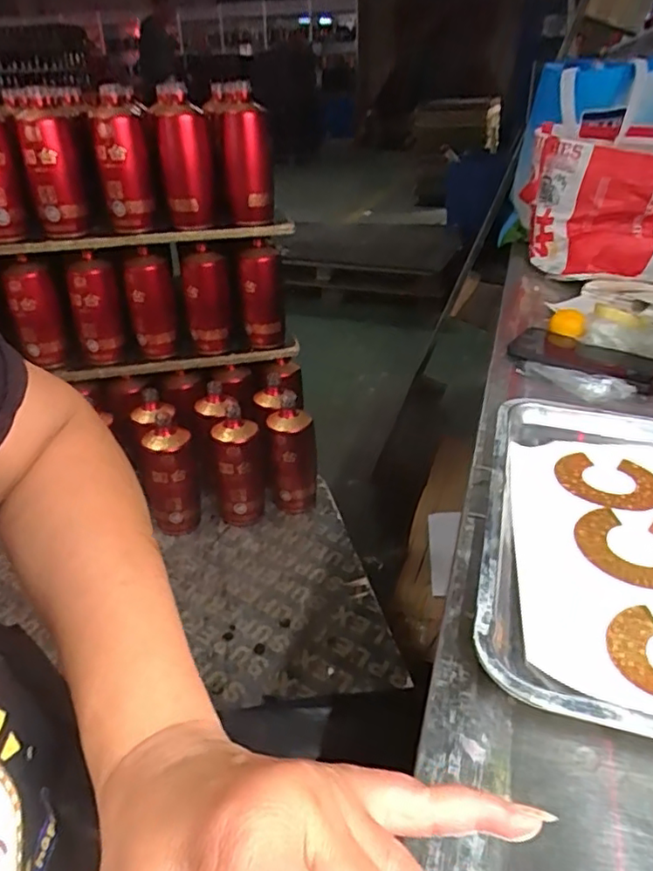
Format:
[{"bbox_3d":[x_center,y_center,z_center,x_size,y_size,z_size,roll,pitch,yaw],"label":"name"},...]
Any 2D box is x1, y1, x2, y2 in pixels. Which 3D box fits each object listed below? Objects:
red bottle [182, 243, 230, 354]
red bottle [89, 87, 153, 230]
[{"bbox_3d":[-0.215,-0.236,1.113,0.080,0.189,0.067,-8,32,-8],"label":"red bottle"},{"bbox_3d":[-0.326,-0.435,0.986,0.082,0.181,0.083,-11,33,-12],"label":"red bottle"}]

